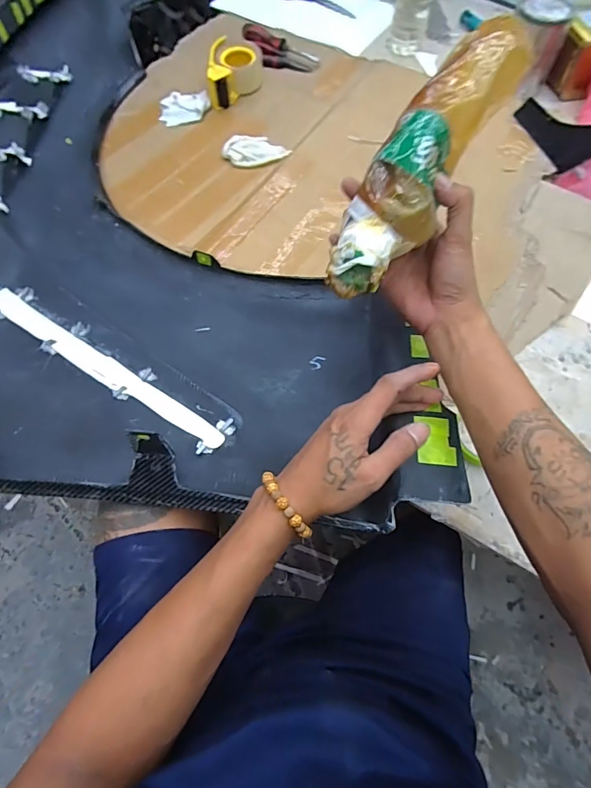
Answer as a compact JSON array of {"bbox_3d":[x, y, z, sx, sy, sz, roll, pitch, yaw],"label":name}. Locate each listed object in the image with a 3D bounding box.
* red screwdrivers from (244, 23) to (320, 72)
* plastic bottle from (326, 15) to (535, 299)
[{"bbox_3d":[-0.041,-0.731,0.912,0.179,0.023,0.084,30,69,0],"label":"red screwdrivers"},{"bbox_3d":[0.108,-0.203,0.353,0.071,0.064,0.281,30,77,14],"label":"plastic bottle"}]

